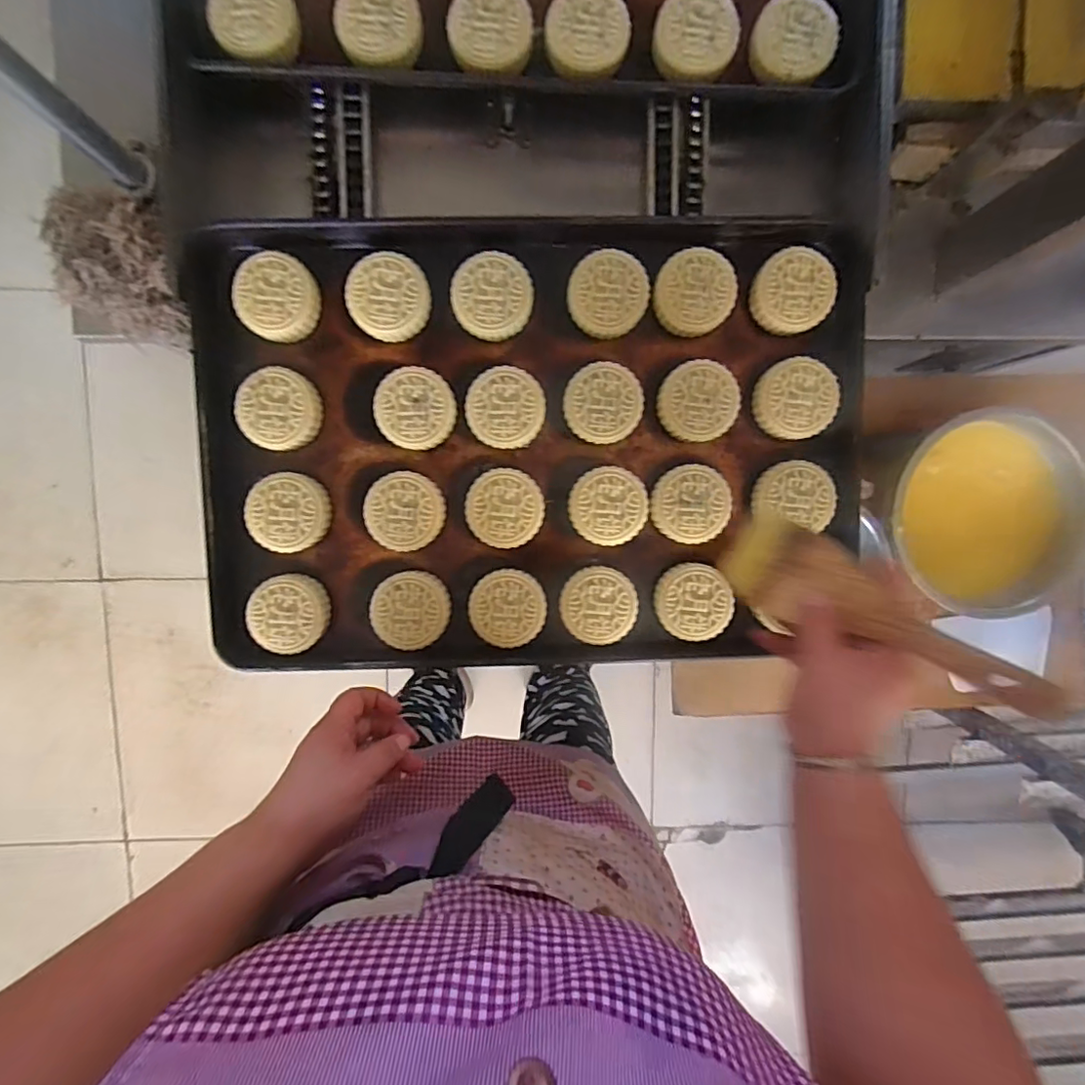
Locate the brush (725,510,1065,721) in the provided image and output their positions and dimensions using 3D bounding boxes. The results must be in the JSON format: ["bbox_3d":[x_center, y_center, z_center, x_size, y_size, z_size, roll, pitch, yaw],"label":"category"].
[{"bbox_3d":[0.228,0.049,0.398,0.032,0.223,0.070,21,99,-47],"label":"brush"}]

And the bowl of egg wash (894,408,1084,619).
[{"bbox_3d":[0.500,-0.028,0.638,0.225,0.064,0.231,0,99,-3],"label":"bowl of egg wash"}]

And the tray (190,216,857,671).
[{"bbox_3d":[-0.009,-0.088,0.514,0.575,0.054,0.395,-2,99,-2],"label":"tray"}]

